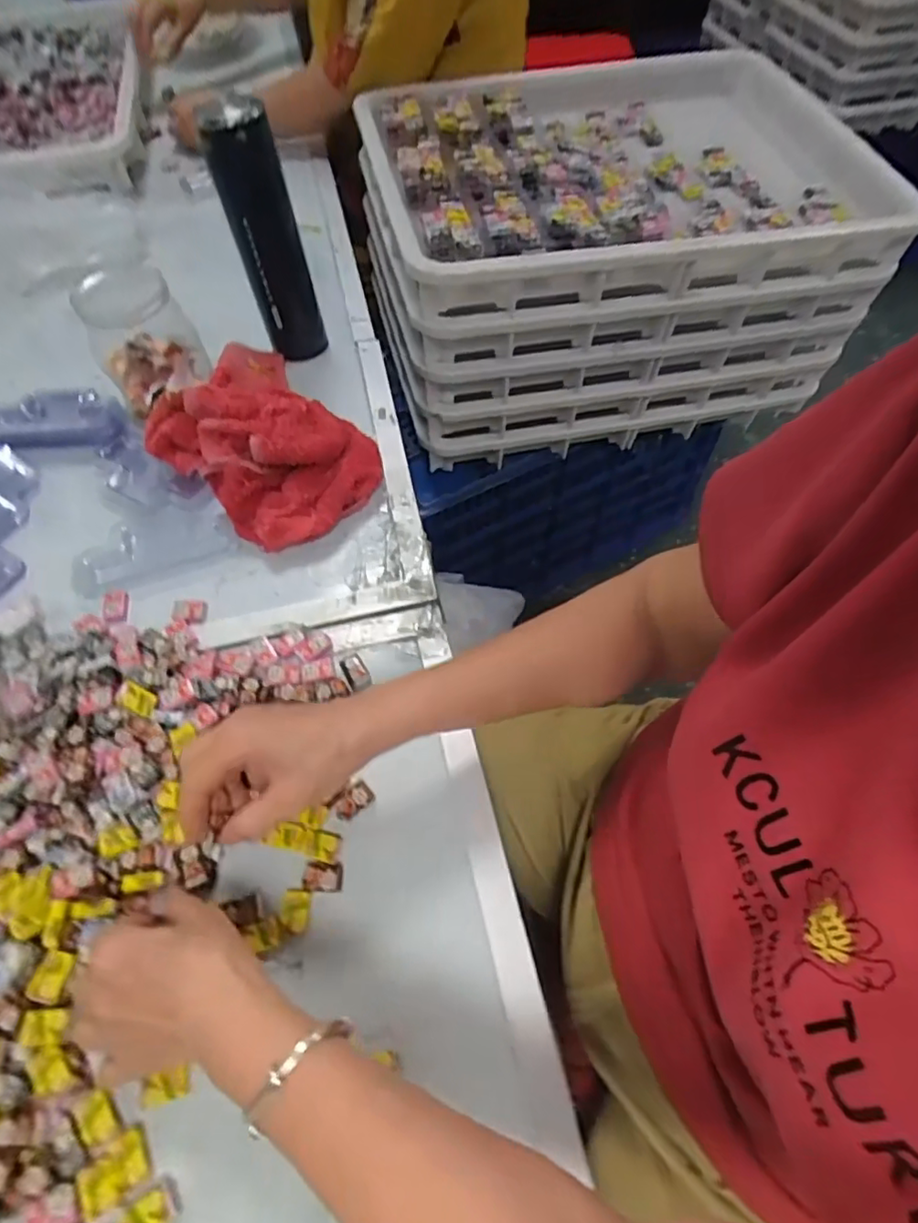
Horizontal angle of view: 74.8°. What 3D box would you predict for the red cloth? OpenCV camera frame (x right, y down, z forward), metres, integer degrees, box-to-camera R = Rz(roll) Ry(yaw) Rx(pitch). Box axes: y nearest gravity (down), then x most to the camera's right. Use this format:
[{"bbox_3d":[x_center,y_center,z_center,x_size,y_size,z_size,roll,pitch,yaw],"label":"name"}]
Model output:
[{"bbox_3d":[-0.186,-0.171,0.564,0.170,0.070,0.242,-39,68,-20],"label":"red cloth"}]

